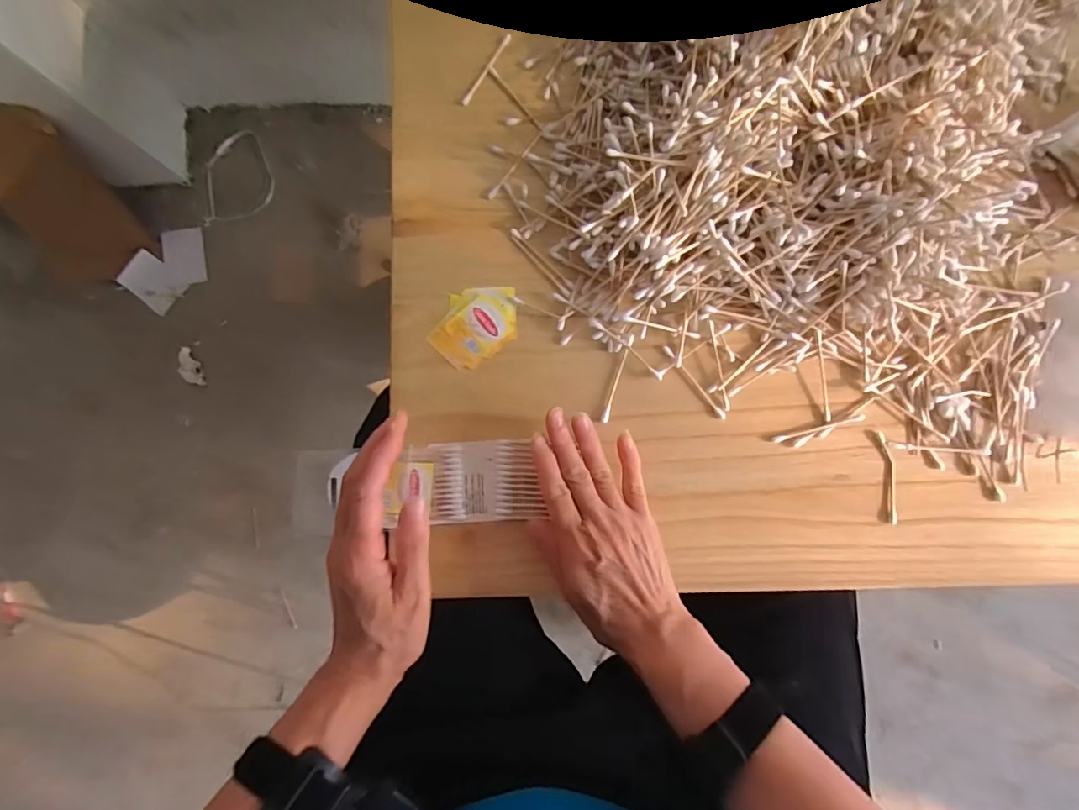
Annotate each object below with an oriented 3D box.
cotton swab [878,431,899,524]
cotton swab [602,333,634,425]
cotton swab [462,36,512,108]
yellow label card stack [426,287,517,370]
[{"bbox_3d":[0.271,0.056,0.393,0.009,0.004,0.070,-6,86,2],"label":"cotton swab"},{"bbox_3d":[0.062,-0.020,0.402,0.006,0.006,0.072,18,87,3],"label":"cotton swab"},{"bbox_3d":[-0.045,-0.282,0.428,0.006,0.004,0.072,32,88,4],"label":"cotton swab"},{"bbox_3d":[-0.051,-0.066,0.412,0.075,0.004,0.057,-37,86,-1],"label":"yellow label card stack"}]

